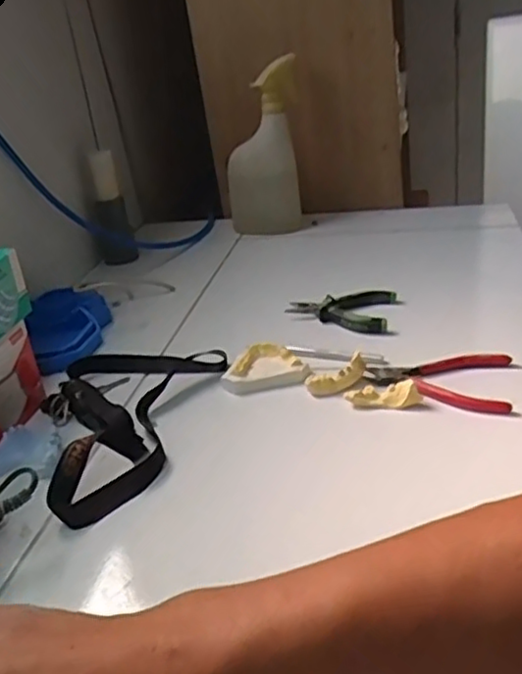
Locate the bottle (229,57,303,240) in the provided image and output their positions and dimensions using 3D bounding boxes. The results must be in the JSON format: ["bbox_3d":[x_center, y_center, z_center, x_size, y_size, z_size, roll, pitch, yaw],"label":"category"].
[{"bbox_3d":[0.004,-0.269,0.988,0.114,0.231,0.066,-7,26,2],"label":"bottle"}]

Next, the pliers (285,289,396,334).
[{"bbox_3d":[0.084,-0.032,0.726,0.108,0.020,0.086,2,27,18],"label":"pliers"}]

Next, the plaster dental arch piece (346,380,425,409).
[{"bbox_3d":[0.101,0.047,0.557,0.061,0.017,0.016,1,28,15],"label":"plaster dental arch piece"}]

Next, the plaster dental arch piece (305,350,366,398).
[{"bbox_3d":[0.067,0.035,0.589,0.055,0.020,0.017,-25,29,-4],"label":"plaster dental arch piece"}]

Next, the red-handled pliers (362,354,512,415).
[{"bbox_3d":[0.150,0.033,0.579,0.120,0.013,0.086,3,28,18],"label":"red-handled pliers"}]

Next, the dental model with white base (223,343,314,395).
[{"bbox_3d":[0.005,0.028,0.620,0.076,0.022,0.049,-4,26,6],"label":"dental model with white base"}]

